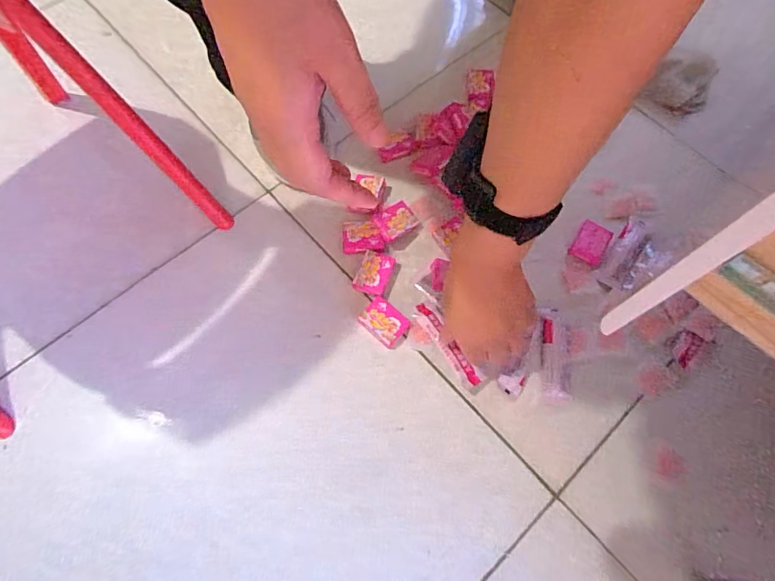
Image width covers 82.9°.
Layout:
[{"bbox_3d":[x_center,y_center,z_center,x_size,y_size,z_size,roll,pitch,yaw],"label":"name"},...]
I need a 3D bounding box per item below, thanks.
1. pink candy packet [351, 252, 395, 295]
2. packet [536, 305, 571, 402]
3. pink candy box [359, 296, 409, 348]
[{"bbox_3d":[-0.017,-0.021,0.535,0.038,0.024,0.048,21,69,6],"label":"pink candy packet"},{"bbox_3d":[0.196,0.074,0.520,0.031,0.017,0.109,6,68,0],"label":"packet"},{"bbox_3d":[-0.004,0.039,0.516,0.054,0.021,0.040,36,71,12],"label":"pink candy box"}]

